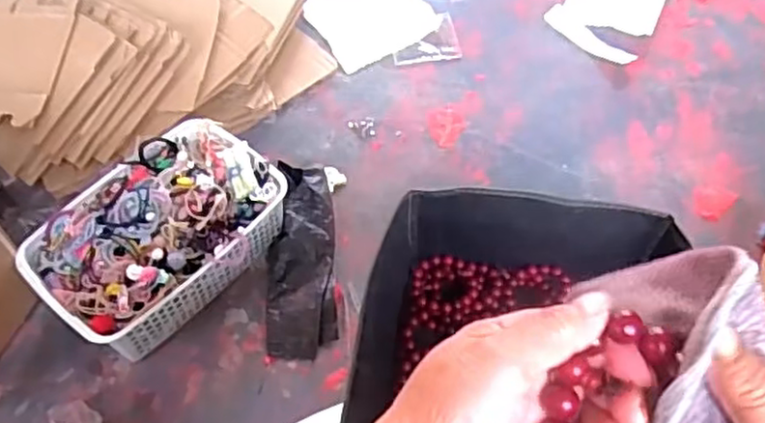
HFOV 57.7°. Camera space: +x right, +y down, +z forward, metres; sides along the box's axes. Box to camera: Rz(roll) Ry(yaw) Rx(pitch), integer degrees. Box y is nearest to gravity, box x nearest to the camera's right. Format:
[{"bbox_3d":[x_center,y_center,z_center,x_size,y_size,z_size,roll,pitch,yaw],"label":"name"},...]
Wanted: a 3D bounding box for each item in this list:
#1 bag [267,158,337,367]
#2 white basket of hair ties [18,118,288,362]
[{"bbox_3d":[-0.106,0.055,0.900,0.087,0.042,0.264,-3,55,-2],"label":"bag"},{"bbox_3d":[-0.276,0.025,0.862,0.289,0.136,0.198,-37,63,-22],"label":"white basket of hair ties"}]

